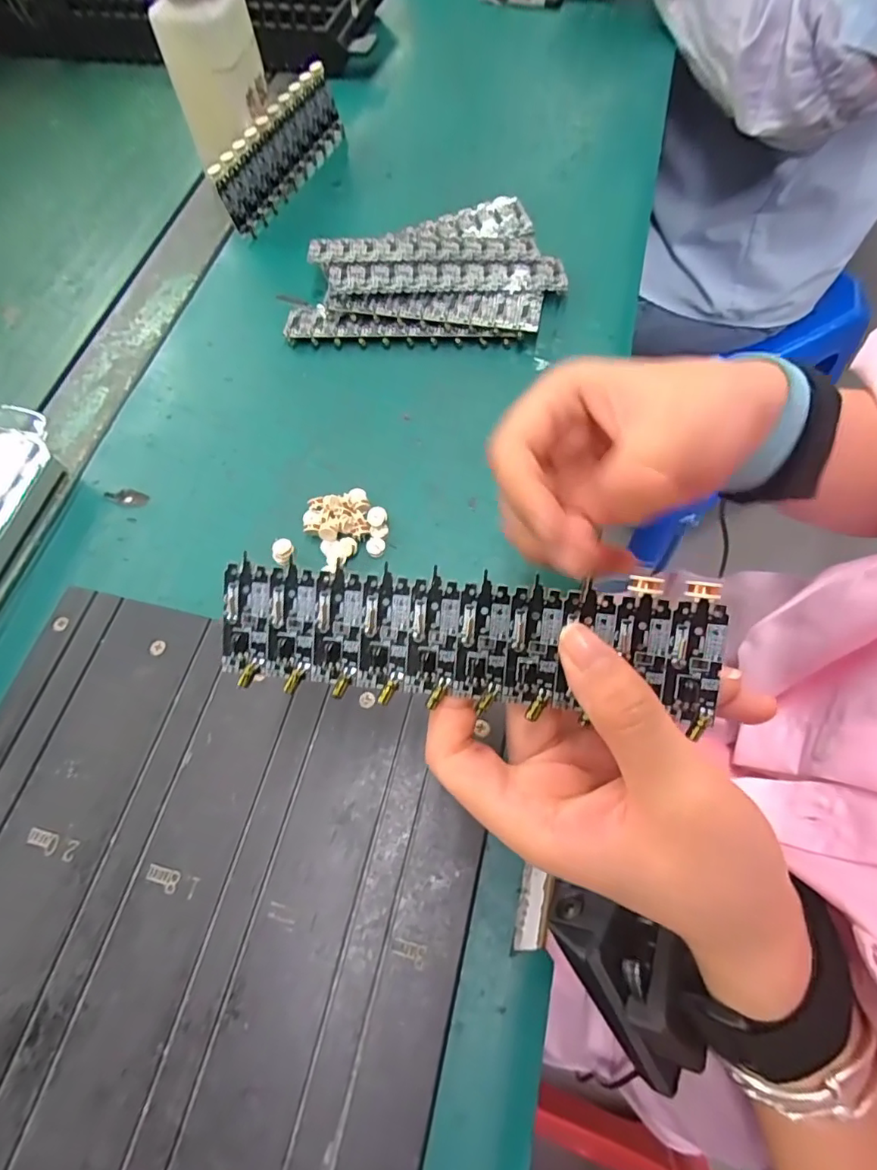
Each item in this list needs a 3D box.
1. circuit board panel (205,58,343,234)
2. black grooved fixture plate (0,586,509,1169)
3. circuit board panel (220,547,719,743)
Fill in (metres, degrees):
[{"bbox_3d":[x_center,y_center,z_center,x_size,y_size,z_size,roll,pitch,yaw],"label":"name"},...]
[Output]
[{"bbox_3d":[-0.119,-0.325,0.404,0.017,0.055,0.139,23,69,14],"label":"circuit board panel"},{"bbox_3d":[-0.104,0.129,0.215,0.224,0.022,0.218,11,67,10],"label":"black grooved fixture plate"},{"bbox_3d":[0.006,0.016,0.167,0.153,0.004,0.042,5,97,8],"label":"circuit board panel"}]

